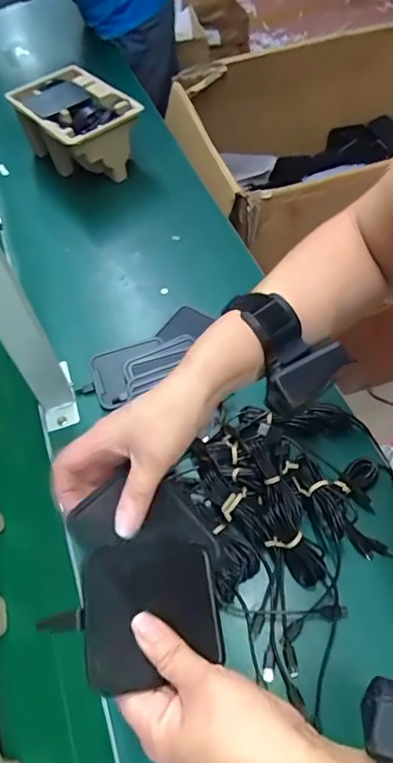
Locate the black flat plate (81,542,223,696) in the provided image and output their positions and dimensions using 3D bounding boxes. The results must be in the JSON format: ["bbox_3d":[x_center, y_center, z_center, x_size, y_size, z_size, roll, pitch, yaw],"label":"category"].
[{"bbox_3d":[-0.027,0.142,0.313,0.092,0.005,0.079,10,53,-33],"label":"black flat plate"}]

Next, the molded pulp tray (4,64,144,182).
[{"bbox_3d":[-0.199,-0.432,0.871,0.136,0.122,0.209,-37,60,-19],"label":"molded pulp tray"}]

